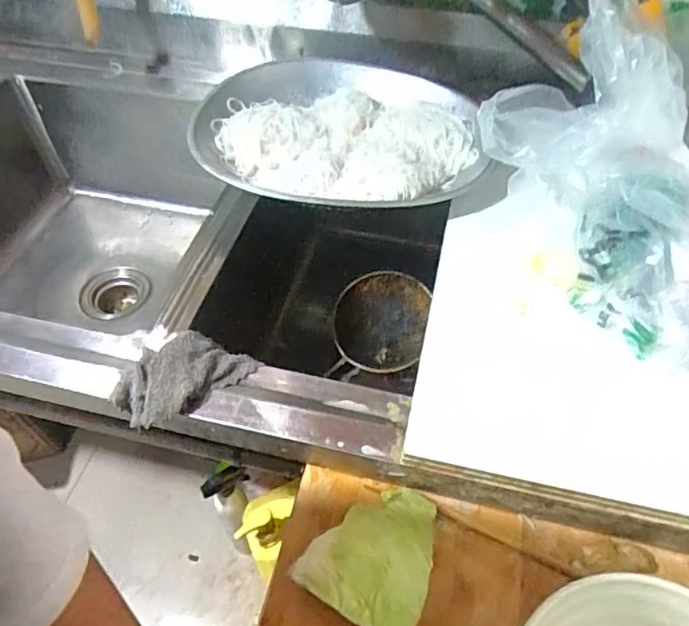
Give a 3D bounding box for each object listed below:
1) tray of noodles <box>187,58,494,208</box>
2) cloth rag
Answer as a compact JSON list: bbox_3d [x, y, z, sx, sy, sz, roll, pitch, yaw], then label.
[{"bbox_3d":[-0.008,-0.234,0.721,0.360,0.061,0.326,-10,51,-7],"label":"tray of noodles"},{"bbox_3d":[-0.157,0.056,0.535,0.121,0.033,0.081,-37,59,-26],"label":"cloth rag"}]

